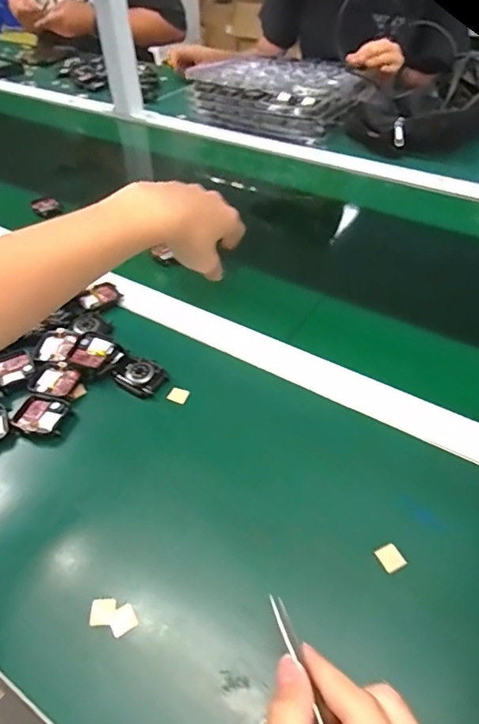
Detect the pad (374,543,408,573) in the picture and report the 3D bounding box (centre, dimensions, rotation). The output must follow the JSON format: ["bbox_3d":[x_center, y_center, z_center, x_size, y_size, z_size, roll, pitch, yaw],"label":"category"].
[{"bbox_3d":[0.104,0.134,0.330,0.016,0.004,0.017,-21,49,-17],"label":"pad"}]

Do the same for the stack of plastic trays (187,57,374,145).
[{"bbox_3d":[0.079,-0.513,0.918,0.290,0.071,0.228,21,50,21],"label":"stack of plastic trays"}]

